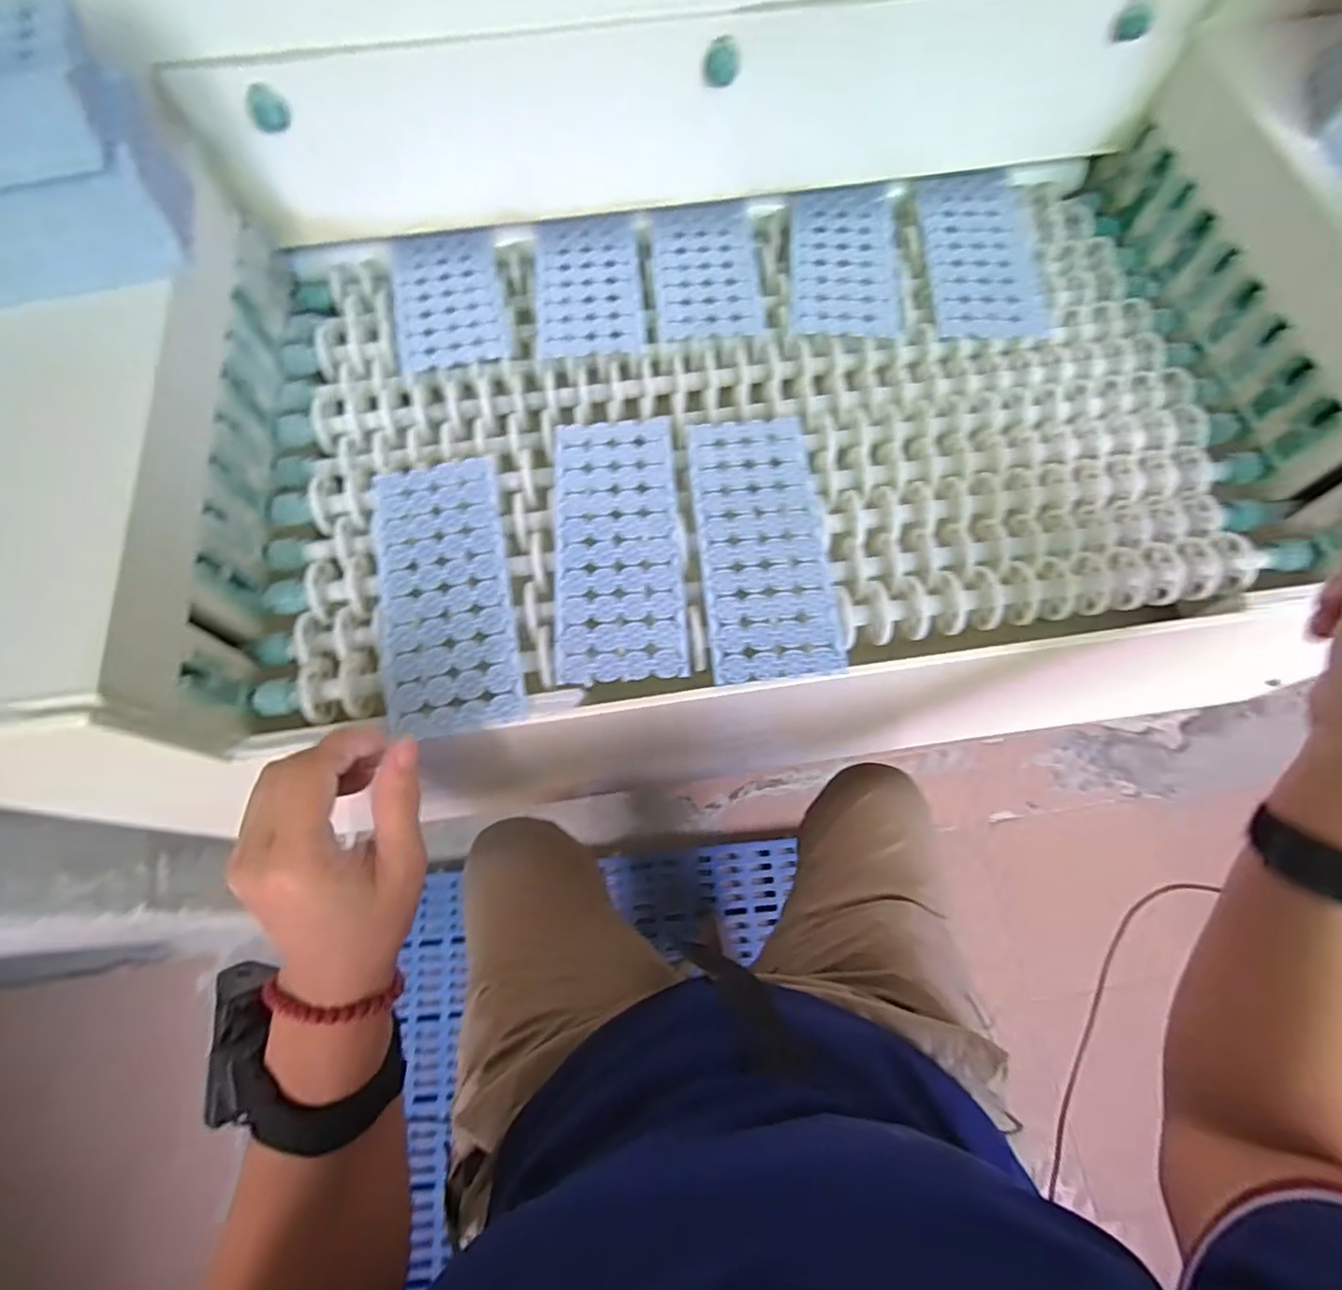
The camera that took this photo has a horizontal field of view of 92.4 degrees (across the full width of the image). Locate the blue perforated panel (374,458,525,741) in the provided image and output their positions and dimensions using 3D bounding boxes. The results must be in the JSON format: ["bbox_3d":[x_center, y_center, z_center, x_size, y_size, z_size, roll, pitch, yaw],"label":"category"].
[{"bbox_3d":[-0.141,-0.036,0.405,0.079,0.007,0.187,-11,69,-4],"label":"blue perforated panel"}]

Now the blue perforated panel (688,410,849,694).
[{"bbox_3d":[0.059,-0.069,0.415,0.081,0.004,0.189,-5,67,-1],"label":"blue perforated panel"}]

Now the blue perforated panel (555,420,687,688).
[{"bbox_3d":[-0.034,-0.069,0.417,0.079,0.004,0.188,-4,67,0],"label":"blue perforated panel"}]

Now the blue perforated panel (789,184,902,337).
[{"bbox_3d":[0.139,-0.313,0.515,0.085,0.004,0.172,4,67,3],"label":"blue perforated panel"}]

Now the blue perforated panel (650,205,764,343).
[{"bbox_3d":[0.028,-0.300,0.511,0.083,0.004,0.140,-3,67,0],"label":"blue perforated panel"}]

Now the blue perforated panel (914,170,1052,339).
[{"bbox_3d":[0.250,-0.317,0.519,0.090,0.012,0.183,2,67,2],"label":"blue perforated panel"}]

